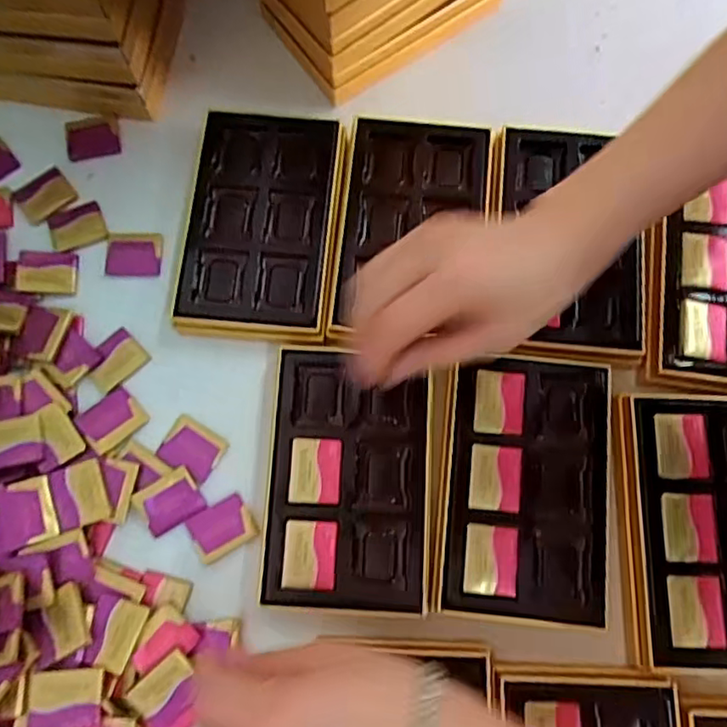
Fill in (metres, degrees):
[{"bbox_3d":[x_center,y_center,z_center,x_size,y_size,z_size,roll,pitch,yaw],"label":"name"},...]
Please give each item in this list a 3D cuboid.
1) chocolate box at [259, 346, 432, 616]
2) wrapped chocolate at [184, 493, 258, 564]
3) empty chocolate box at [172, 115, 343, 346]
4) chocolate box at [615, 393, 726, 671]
[{"bbox_3d":[-0.009,0.073,0.391,0.099,0.029,0.156,3,76,2],"label":"chocolate box"},{"bbox_3d":[-0.092,0.107,0.398,0.039,0.004,0.033,-32,77,-7],"label":"wrapped chocolate"},{"bbox_3d":[-0.072,-0.098,0.433,0.101,0.029,0.164,5,76,2],"label":"empty chocolate box"},{"bbox_3d":[0.218,0.103,0.385,0.101,0.035,0.158,2,76,2],"label":"chocolate box"}]

